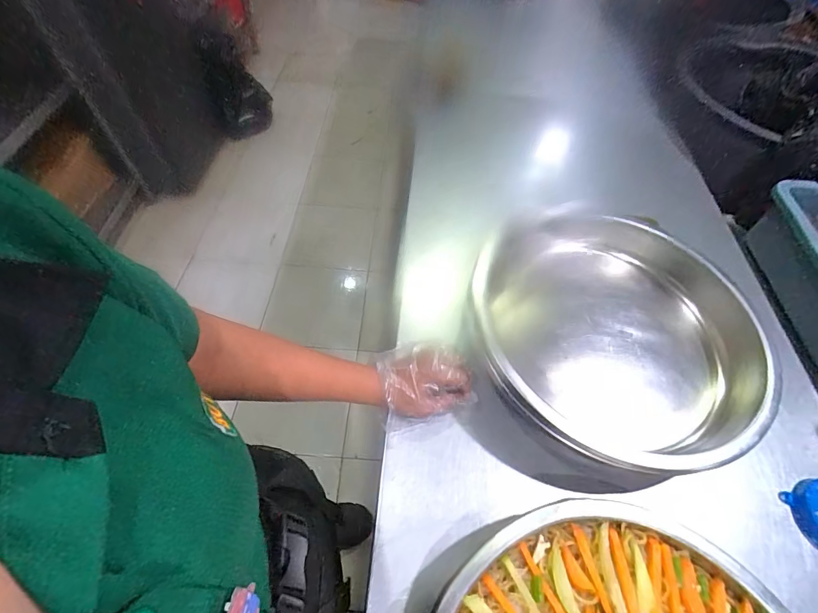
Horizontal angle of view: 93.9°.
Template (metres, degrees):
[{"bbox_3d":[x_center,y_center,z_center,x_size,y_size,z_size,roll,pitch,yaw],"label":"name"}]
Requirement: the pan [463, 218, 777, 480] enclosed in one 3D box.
[{"bbox_3d":[0.278,0.020,0.553,0.374,0.104,0.327,36,62,19],"label":"pan"}]

